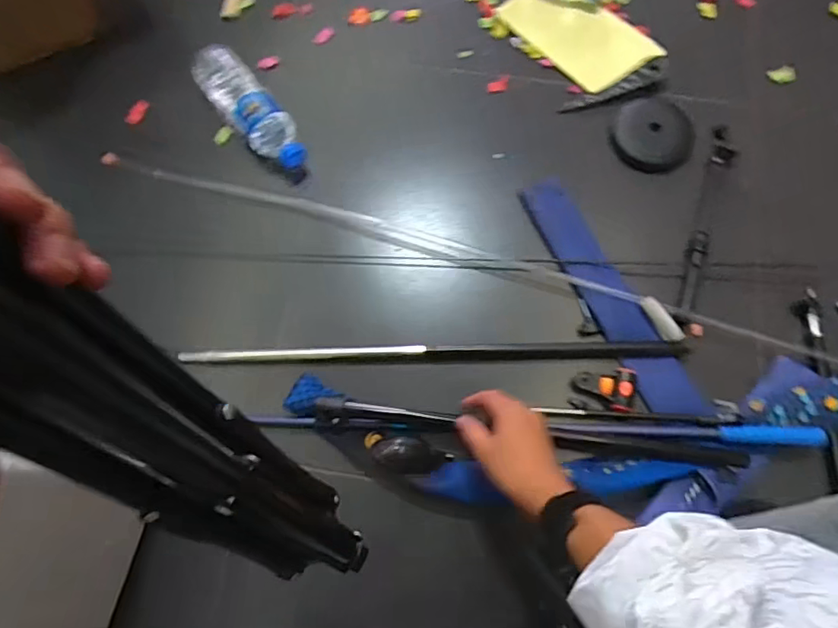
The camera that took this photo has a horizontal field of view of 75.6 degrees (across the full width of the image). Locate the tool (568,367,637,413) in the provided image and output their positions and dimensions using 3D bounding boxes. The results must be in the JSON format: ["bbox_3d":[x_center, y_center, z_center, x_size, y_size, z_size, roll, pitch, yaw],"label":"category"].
[{"bbox_3d":[0.221,0.088,0.641,0.076,0.019,0.054,4,73,2],"label":"tool"}]

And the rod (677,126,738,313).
[{"bbox_3d":[0.379,-0.127,0.714,0.030,0.031,0.277,18,74,6],"label":"rod"}]

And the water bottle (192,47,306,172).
[{"bbox_3d":[-0.238,-0.289,0.758,0.067,0.057,0.210,-39,76,-11],"label":"water bottle"}]

